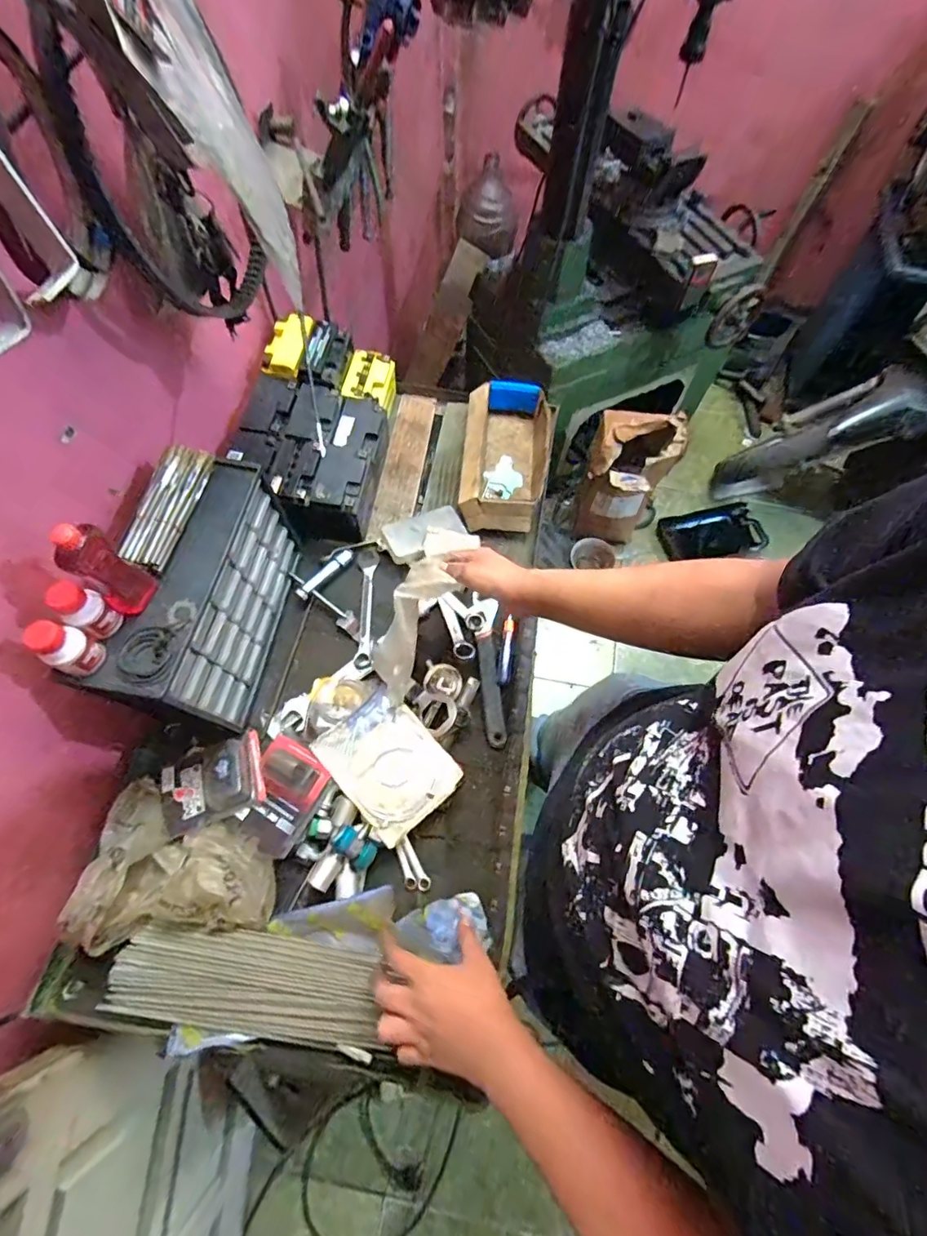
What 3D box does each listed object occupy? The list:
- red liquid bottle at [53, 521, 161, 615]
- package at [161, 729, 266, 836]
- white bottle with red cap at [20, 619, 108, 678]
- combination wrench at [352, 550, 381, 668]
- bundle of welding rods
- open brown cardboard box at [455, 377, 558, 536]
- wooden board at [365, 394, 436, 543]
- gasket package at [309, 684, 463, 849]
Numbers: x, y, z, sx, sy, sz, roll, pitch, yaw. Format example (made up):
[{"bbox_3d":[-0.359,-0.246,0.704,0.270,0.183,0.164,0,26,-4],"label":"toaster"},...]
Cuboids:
[{"bbox_3d":[-0.348,-0.048,0.491,0.034,0.122,0.046,26,68,9],"label":"red liquid bottle"},{"bbox_3d":[-0.325,0.210,0.657,0.123,0.047,0.098,-20,68,-10],"label":"package"},{"bbox_3d":[-0.382,0.028,0.487,0.031,0.064,0.039,23,68,8],"label":"white bottle with red cap"},{"bbox_3d":[-0.148,-0.019,0.776,0.034,0.013,0.205,-2,67,-3],"label":"combination wrench"},{"bbox_3d":[-0.238,0.406,0.564,0.295,0.029,0.086,8,66,1],"label":"bundle of welding rods"},{"bbox_3d":[0.070,-0.274,0.870,0.148,0.068,0.278,9,66,2],"label":"open brown cardboard box"},{"bbox_3d":[-0.107,-0.267,0.890,0.070,0.029,0.319,8,66,2],"label":"wooden board"},{"bbox_3d":[-0.097,0.184,0.648,0.126,0.011,0.157,-40,73,-17],"label":"gasket package"}]

